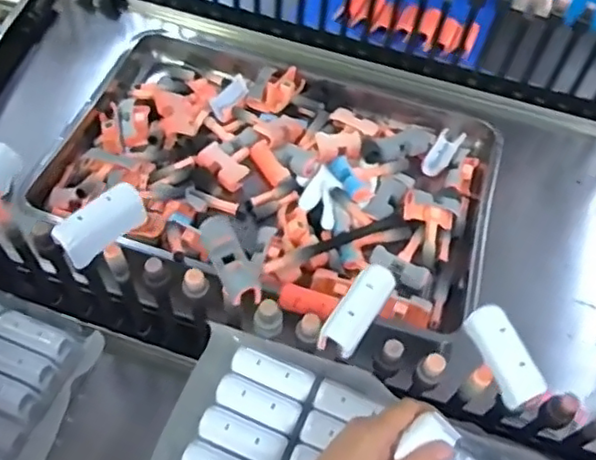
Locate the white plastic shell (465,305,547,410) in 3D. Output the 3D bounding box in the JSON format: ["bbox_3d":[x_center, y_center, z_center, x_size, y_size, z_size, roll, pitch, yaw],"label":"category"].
[{"bbox_3d":[0.158,0.095,0.469,0.029,0.025,0.074,-18,58,-18],"label":"white plastic shell"}]

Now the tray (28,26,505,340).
[{"bbox_3d":[-0.024,-0.094,0.870,0.582,0.056,0.447,17,54,7],"label":"tray"}]

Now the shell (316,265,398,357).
[{"bbox_3d":[0.047,0.062,0.478,0.029,0.022,0.078,30,57,16],"label":"shell"}]

